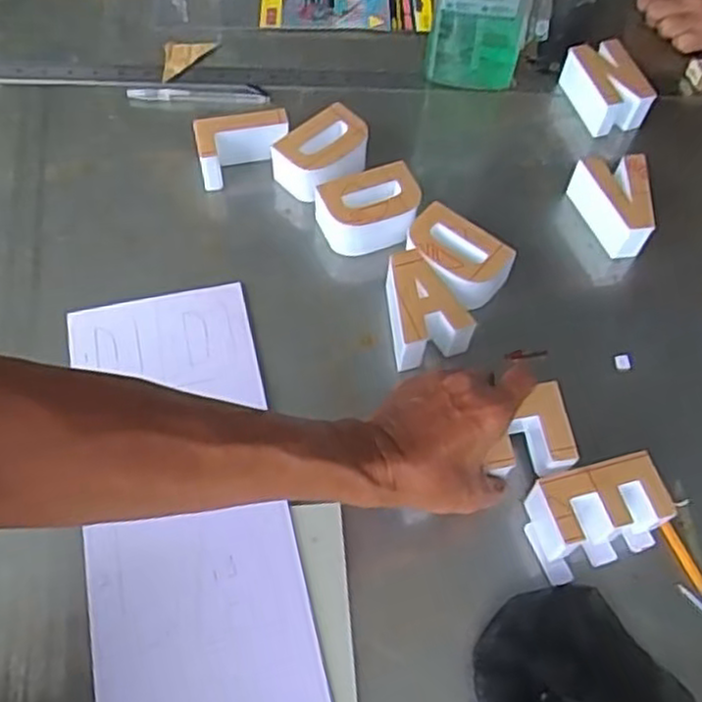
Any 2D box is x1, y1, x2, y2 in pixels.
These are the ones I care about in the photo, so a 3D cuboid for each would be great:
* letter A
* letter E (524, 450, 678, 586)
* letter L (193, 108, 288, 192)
[{"bbox_3d":[0.051,-0.034,0.589,0.063,0.044,0.088,-18,62,-13],"label":"letter A"},{"bbox_3d":[0.170,0.113,0.509,0.088,0.047,0.060,-16,62,-11],"label":"letter E"},{"bbox_3d":[-0.097,-0.184,0.667,0.084,0.047,0.048,-14,61,-10],"label":"letter L"}]

